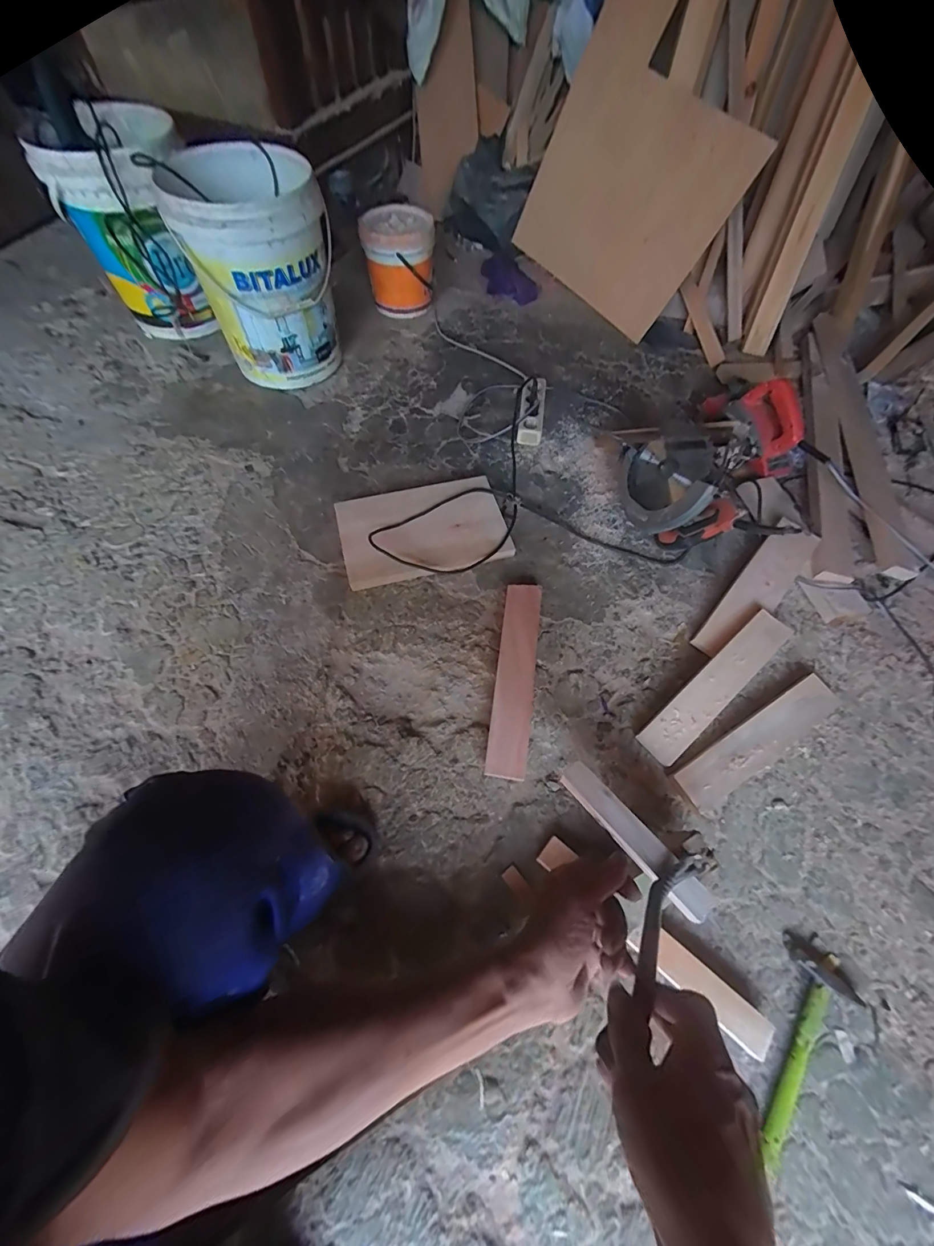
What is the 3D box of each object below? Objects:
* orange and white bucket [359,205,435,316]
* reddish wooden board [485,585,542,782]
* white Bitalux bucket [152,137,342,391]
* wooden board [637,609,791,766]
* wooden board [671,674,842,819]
[{"bbox_3d":[-0.187,-1.017,1.243,0.195,0.213,0.204,0,63,0],"label":"orange and white bucket"},{"bbox_3d":[0.086,0.092,0.771,0.067,0.033,0.346,8,63,4],"label":"reddish wooden board"},{"bbox_3d":[-0.454,-0.795,1.004,0.292,0.401,0.350,-22,65,-11],"label":"white Bitalux bucket"},{"bbox_3d":[0.424,0.104,0.744,0.344,0.025,0.064,-38,69,-18],"label":"wooden board"},{"bbox_3d":[0.485,0.193,0.730,0.326,0.032,0.076,-31,67,-15],"label":"wooden board"}]

